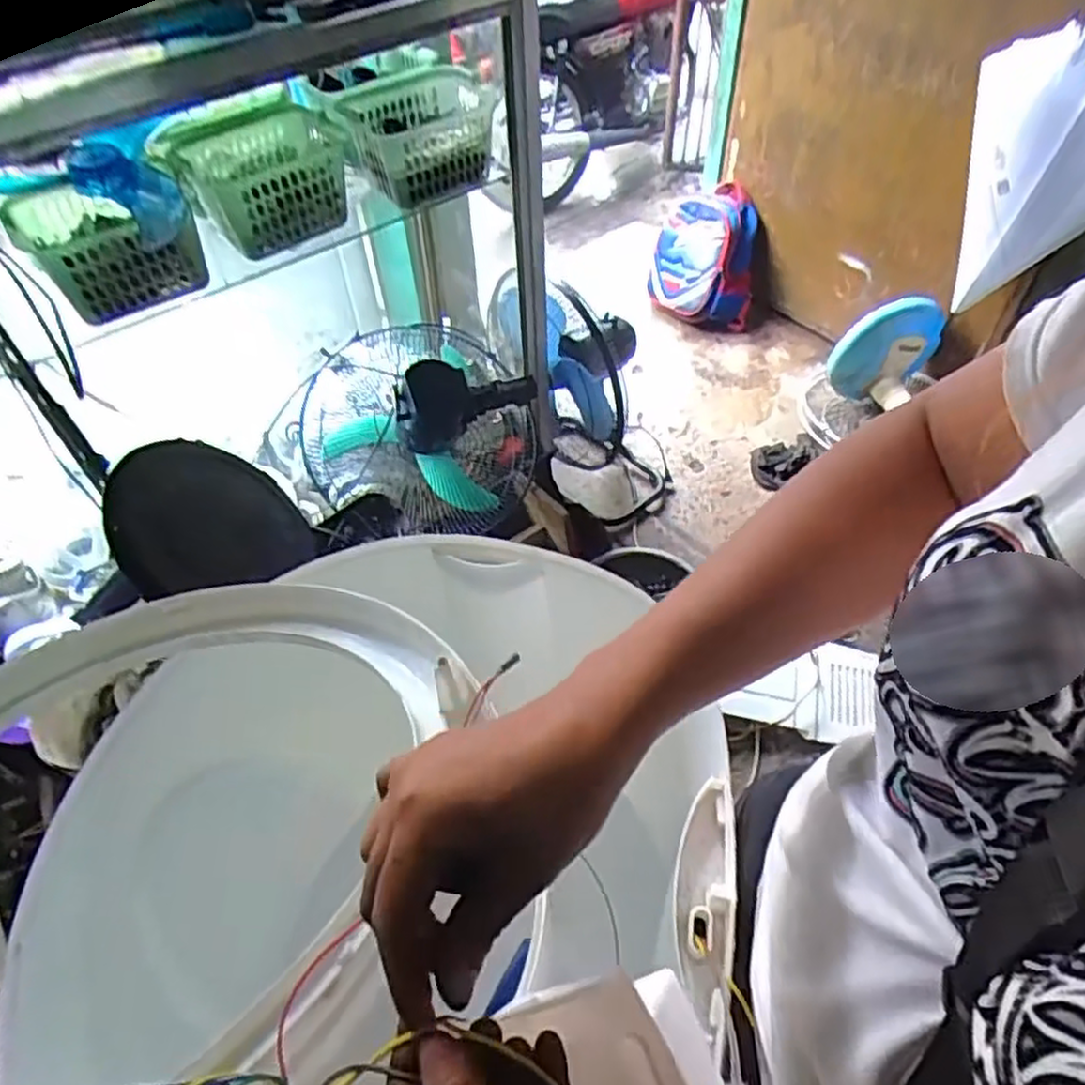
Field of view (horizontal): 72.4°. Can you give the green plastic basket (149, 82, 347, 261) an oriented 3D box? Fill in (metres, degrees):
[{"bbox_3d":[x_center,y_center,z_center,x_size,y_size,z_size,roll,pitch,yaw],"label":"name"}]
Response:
[{"bbox_3d":[-0.389,-0.525,1.037,0.230,0.137,0.202,-26,55,-17],"label":"green plastic basket"}]

